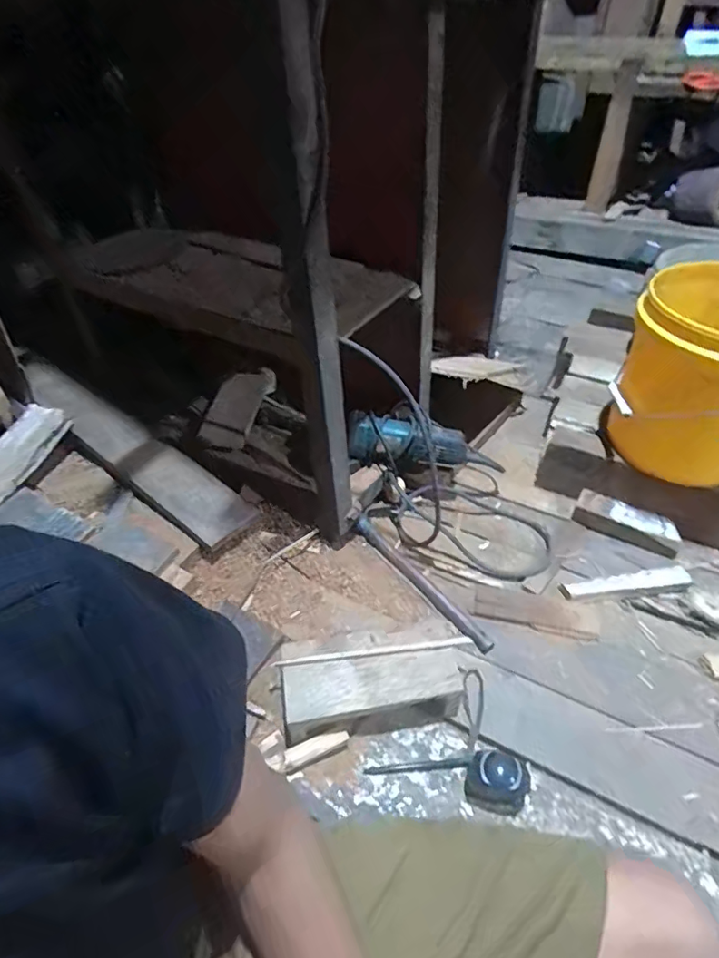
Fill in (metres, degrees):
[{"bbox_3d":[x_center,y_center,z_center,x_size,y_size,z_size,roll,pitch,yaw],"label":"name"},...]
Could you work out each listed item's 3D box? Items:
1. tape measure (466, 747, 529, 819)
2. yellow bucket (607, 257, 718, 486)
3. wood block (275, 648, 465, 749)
[{"bbox_3d":[0.165,0.356,0.622,0.069,0.061,0.057,11,47,11],"label":"tape measure"},{"bbox_3d":[0.554,-0.160,0.840,0.256,0.262,0.226,30,54,26],"label":"yellow bucket"},{"bbox_3d":[0.018,0.277,0.694,0.229,0.081,0.101,-9,46,-8],"label":"wood block"}]

